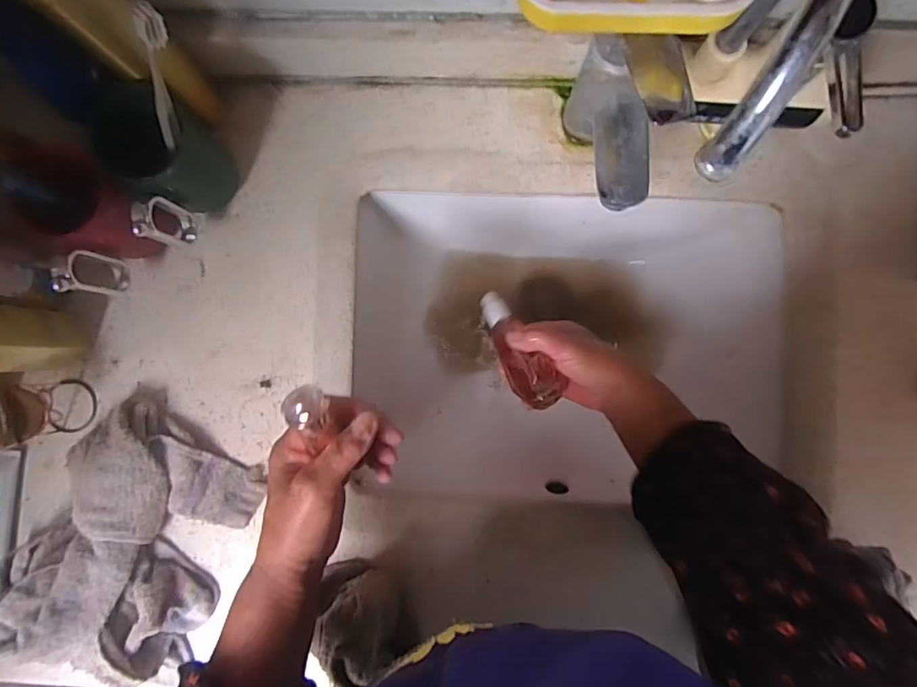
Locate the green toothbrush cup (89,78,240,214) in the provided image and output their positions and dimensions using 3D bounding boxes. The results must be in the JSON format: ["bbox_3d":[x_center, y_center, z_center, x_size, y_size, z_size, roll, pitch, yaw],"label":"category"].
[{"bbox_3d":[-0.238,-0.160,0.416,0.065,0.115,0.071,0,87,1],"label":"green toothbrush cup"}]

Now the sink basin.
[{"bbox_3d":[0.138,0.001,0.545,0.474,0.153,0.347,3,87,2],"label":"sink basin"}]

